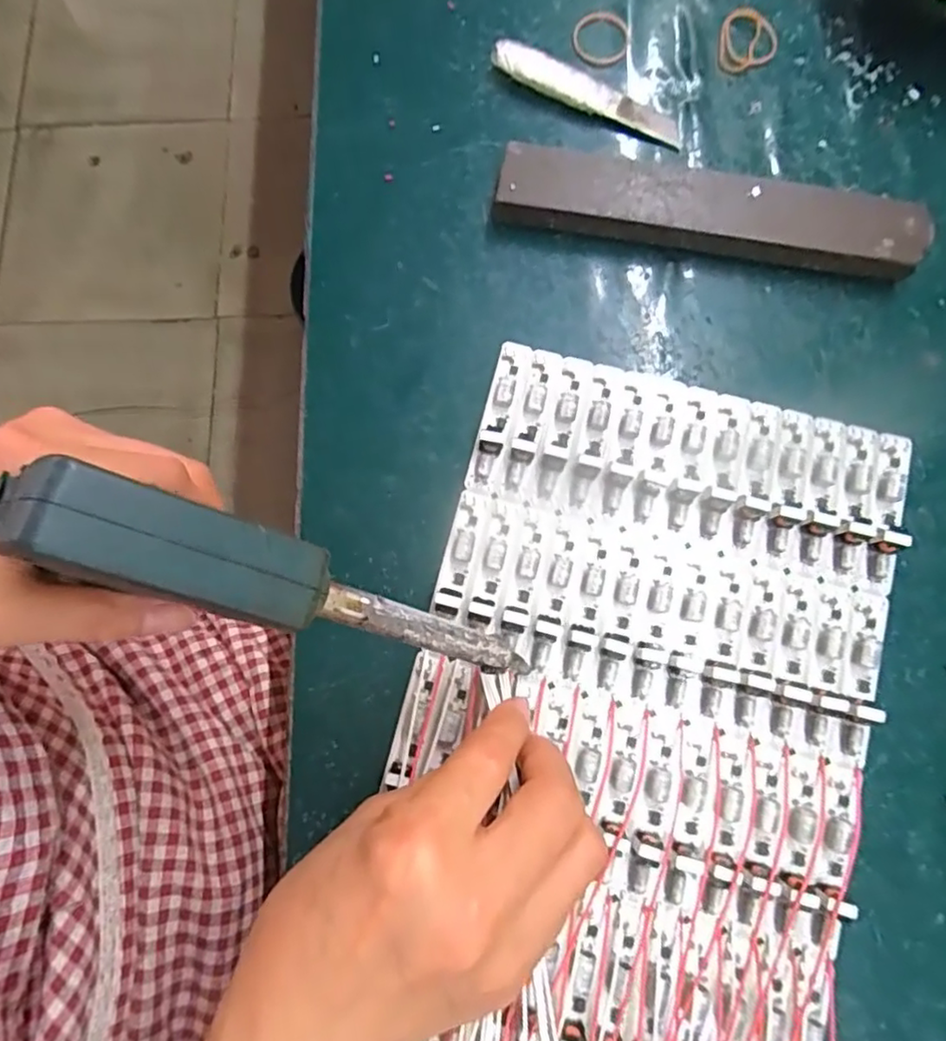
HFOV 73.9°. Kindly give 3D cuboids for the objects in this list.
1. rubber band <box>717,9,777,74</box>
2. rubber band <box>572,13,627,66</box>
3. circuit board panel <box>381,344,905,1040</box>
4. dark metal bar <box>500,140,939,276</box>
[{"bbox_3d":[0.144,-0.251,0.329,0.030,0.004,0.037,15,80,3],"label":"rubber band"},{"bbox_3d":[0.066,-0.249,0.326,0.028,0.005,0.028,0,80,1],"label":"rubber band"},{"bbox_3d":[0.072,0.081,0.263,0.193,0.014,0.294,14,80,3],"label":"circuit board panel"},{"bbox_3d":[0.111,-0.147,0.301,0.195,0.018,0.037,10,80,3],"label":"dark metal bar"}]

